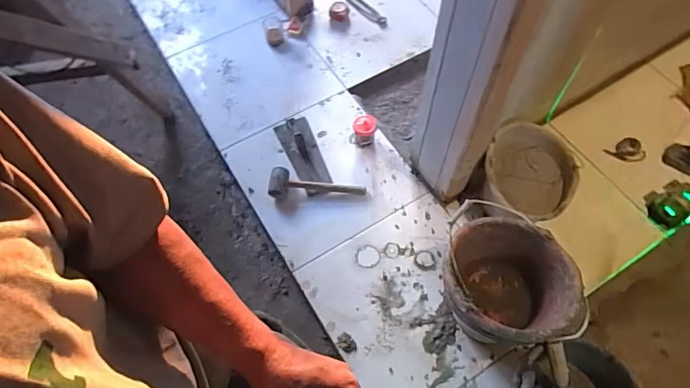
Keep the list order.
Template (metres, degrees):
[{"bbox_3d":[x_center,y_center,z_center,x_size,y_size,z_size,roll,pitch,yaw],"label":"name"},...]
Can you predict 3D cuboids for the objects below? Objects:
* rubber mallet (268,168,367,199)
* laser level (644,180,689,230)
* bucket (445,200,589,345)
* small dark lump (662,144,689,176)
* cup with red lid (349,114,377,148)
[{"bbox_3d":[-0.085,-0.022,1.436,0.300,0.061,0.092,6,63,5],"label":"rubber mallet"},{"bbox_3d":[0.961,0.034,1.342,0.099,0.128,0.129,-35,67,-15],"label":"laser level"},{"bbox_3d":[0.388,0.244,1.152,0.285,0.293,0.281,0,61,1],"label":"bucket"},{"bbox_3d":[1.075,-0.107,1.439,0.127,0.046,0.085,38,70,19],"label":"small dark lump"},{"bbox_3d":[0.064,-0.205,1.524,0.074,0.093,0.081,-1,63,2],"label":"cup with red lid"}]

